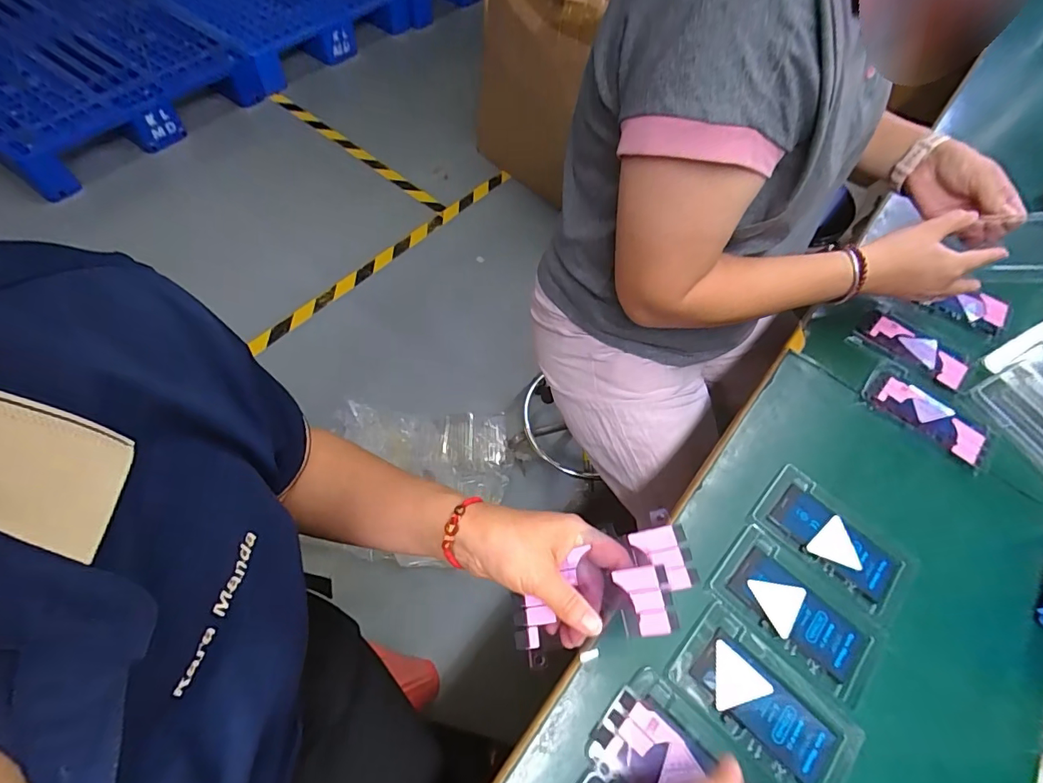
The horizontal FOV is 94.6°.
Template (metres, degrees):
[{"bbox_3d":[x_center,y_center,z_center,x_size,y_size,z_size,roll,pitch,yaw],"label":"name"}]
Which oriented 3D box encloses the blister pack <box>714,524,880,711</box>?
[{"bbox_3d":[0.218,0.176,0.384,0.069,0.006,0.125,-39,68,-24],"label":"blister pack"}]

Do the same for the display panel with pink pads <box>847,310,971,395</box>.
[{"bbox_3d":[0.435,-0.050,0.536,0.115,0.004,0.064,36,63,17],"label":"display panel with pink pads"}]

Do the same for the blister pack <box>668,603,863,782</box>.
[{"bbox_3d":[0.174,0.231,0.347,0.130,0.006,0.084,40,64,19],"label":"blister pack"}]

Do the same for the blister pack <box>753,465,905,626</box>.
[{"bbox_3d":[0.265,0.128,0.416,0.068,0.004,0.121,-36,67,-23],"label":"blister pack"}]

